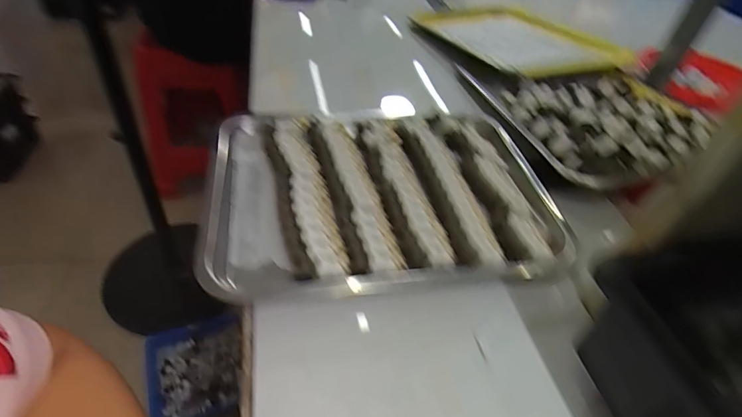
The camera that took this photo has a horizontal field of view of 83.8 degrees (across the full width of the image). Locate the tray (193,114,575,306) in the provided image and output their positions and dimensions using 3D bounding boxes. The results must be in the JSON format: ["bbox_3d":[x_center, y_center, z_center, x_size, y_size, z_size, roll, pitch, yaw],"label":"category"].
[{"bbox_3d":[0.017,-0.017,0.436,0.357,0.042,0.251,-4,45,-10],"label":"tray"}]

